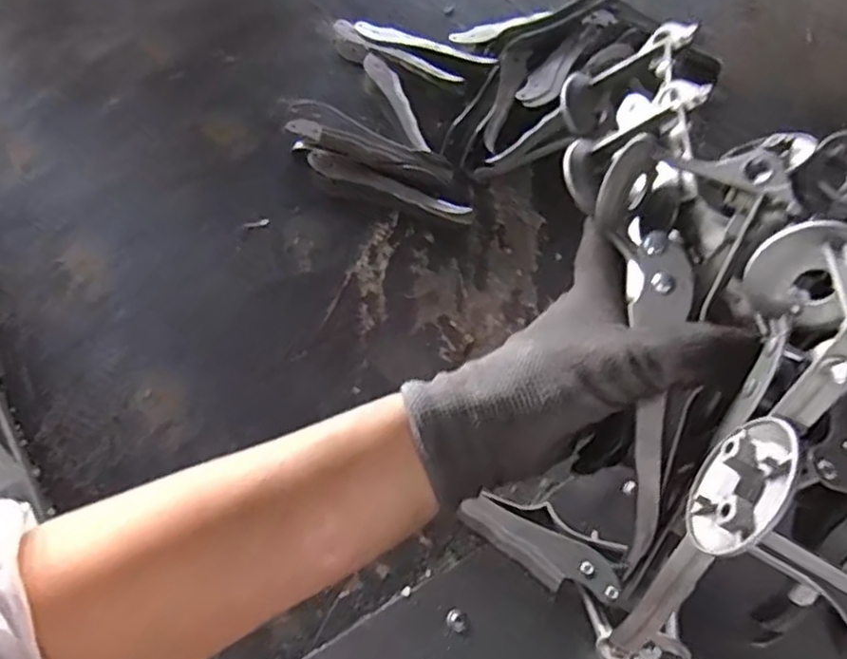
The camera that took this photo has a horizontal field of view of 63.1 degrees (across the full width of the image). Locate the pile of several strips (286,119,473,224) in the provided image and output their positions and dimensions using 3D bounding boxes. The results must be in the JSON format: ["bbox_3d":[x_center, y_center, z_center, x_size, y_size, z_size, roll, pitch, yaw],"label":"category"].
[{"bbox_3d":[-0.032,-0.131,0.540,0.158,0.040,0.044,19,61,10],"label":"pile of several strips"}]

